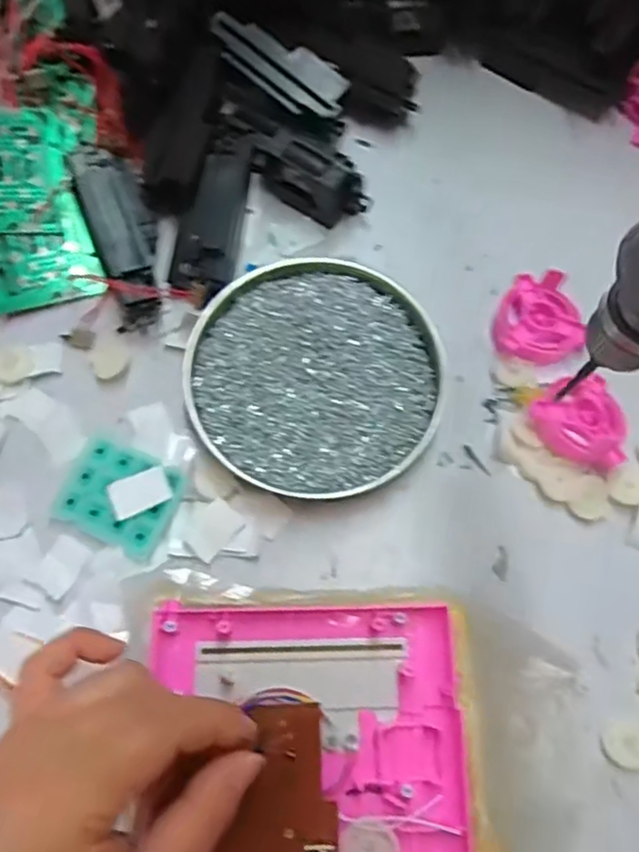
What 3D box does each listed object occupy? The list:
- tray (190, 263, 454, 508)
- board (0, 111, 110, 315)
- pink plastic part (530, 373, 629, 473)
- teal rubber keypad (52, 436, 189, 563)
[{"bbox_3d":[-0.001,-0.028,0.358,0.134,0.027,0.131,1,71,-2],"label":"tray"},{"bbox_3d":[-0.174,-0.126,0.375,0.076,0.006,0.114,-12,93,-17],"label":"board"},{"bbox_3d":[0.141,-0.005,0.354,0.049,0.019,0.052,8,71,0],"label":"pink plastic part"},{"bbox_3d":[-0.104,0.037,0.341,0.058,0.006,0.048,23,72,5],"label":"teal rubber keypad"}]

